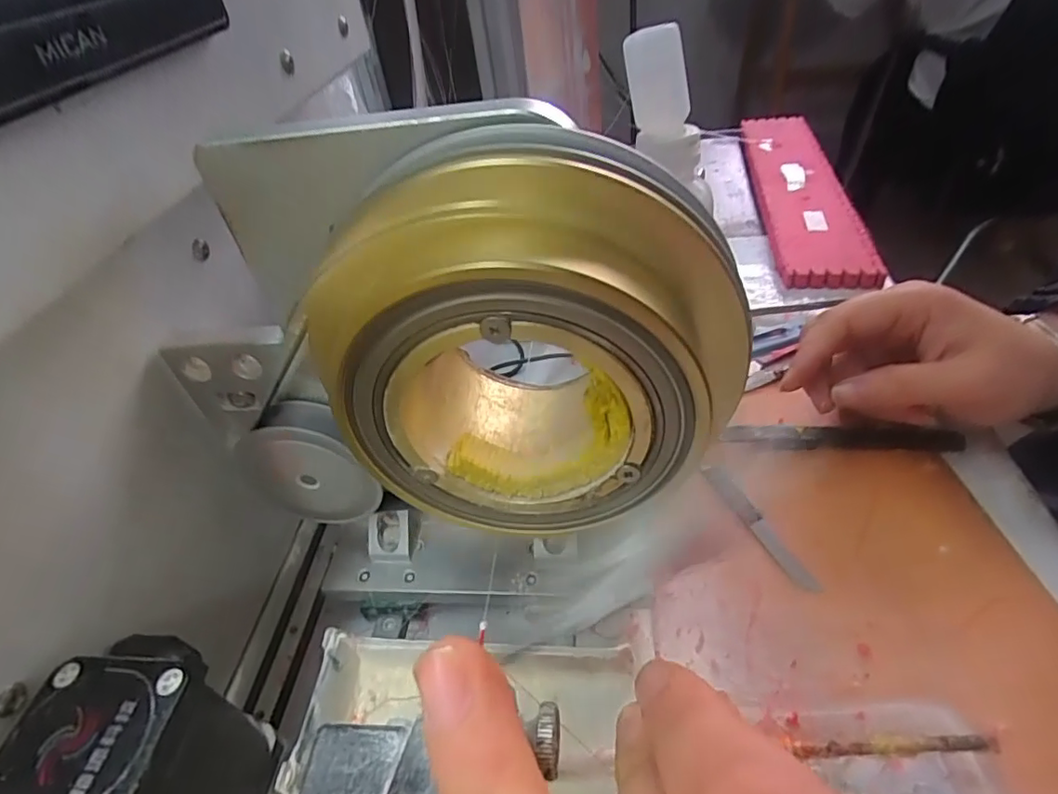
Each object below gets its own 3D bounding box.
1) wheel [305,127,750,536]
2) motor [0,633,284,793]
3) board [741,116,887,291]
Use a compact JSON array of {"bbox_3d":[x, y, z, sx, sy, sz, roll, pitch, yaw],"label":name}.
[{"bbox_3d":[0.003,-0.011,0.147,0.103,0.098,0.041,2,42,7],"label":"wheel"},{"bbox_3d":[-0.101,0.102,0.154,0.053,0.053,0.048,3,42,8],"label":"motor"},{"bbox_3d":[0.258,-0.204,0.539,0.074,0.023,0.346,2,43,11],"label":"board"}]

